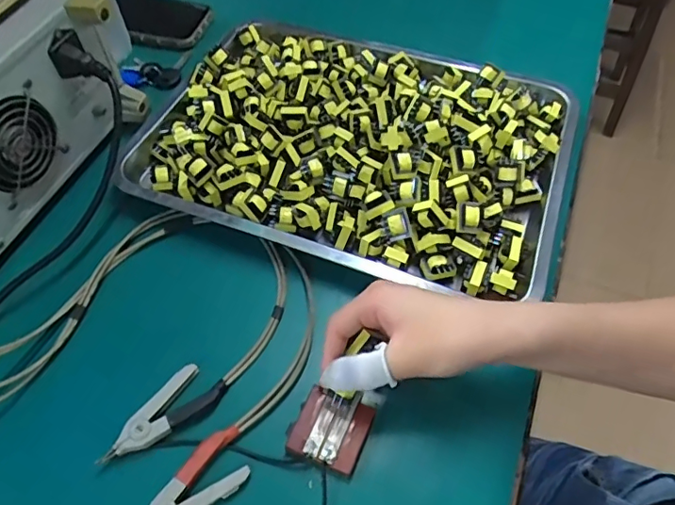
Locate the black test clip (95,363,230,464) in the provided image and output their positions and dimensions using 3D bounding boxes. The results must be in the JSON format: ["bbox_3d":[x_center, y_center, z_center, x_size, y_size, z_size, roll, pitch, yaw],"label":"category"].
[{"bbox_3d":[-0.122,0.119,0.372,0.040,0.009,0.087,34,63,19],"label":"black test clip"}]

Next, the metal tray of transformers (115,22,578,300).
[{"bbox_3d":[0.019,-0.120,0.499,0.389,0.067,0.285,19,59,10],"label":"metal tray of transformers"}]

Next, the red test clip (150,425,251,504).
[{"bbox_3d":[-0.100,0.157,0.347,0.091,0.009,0.038,-33,64,-20],"label":"red test clip"}]

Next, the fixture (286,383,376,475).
[{"bbox_3d":[-0.005,0.123,0.366,0.050,0.018,0.050,22,59,12],"label":"fixture"}]

